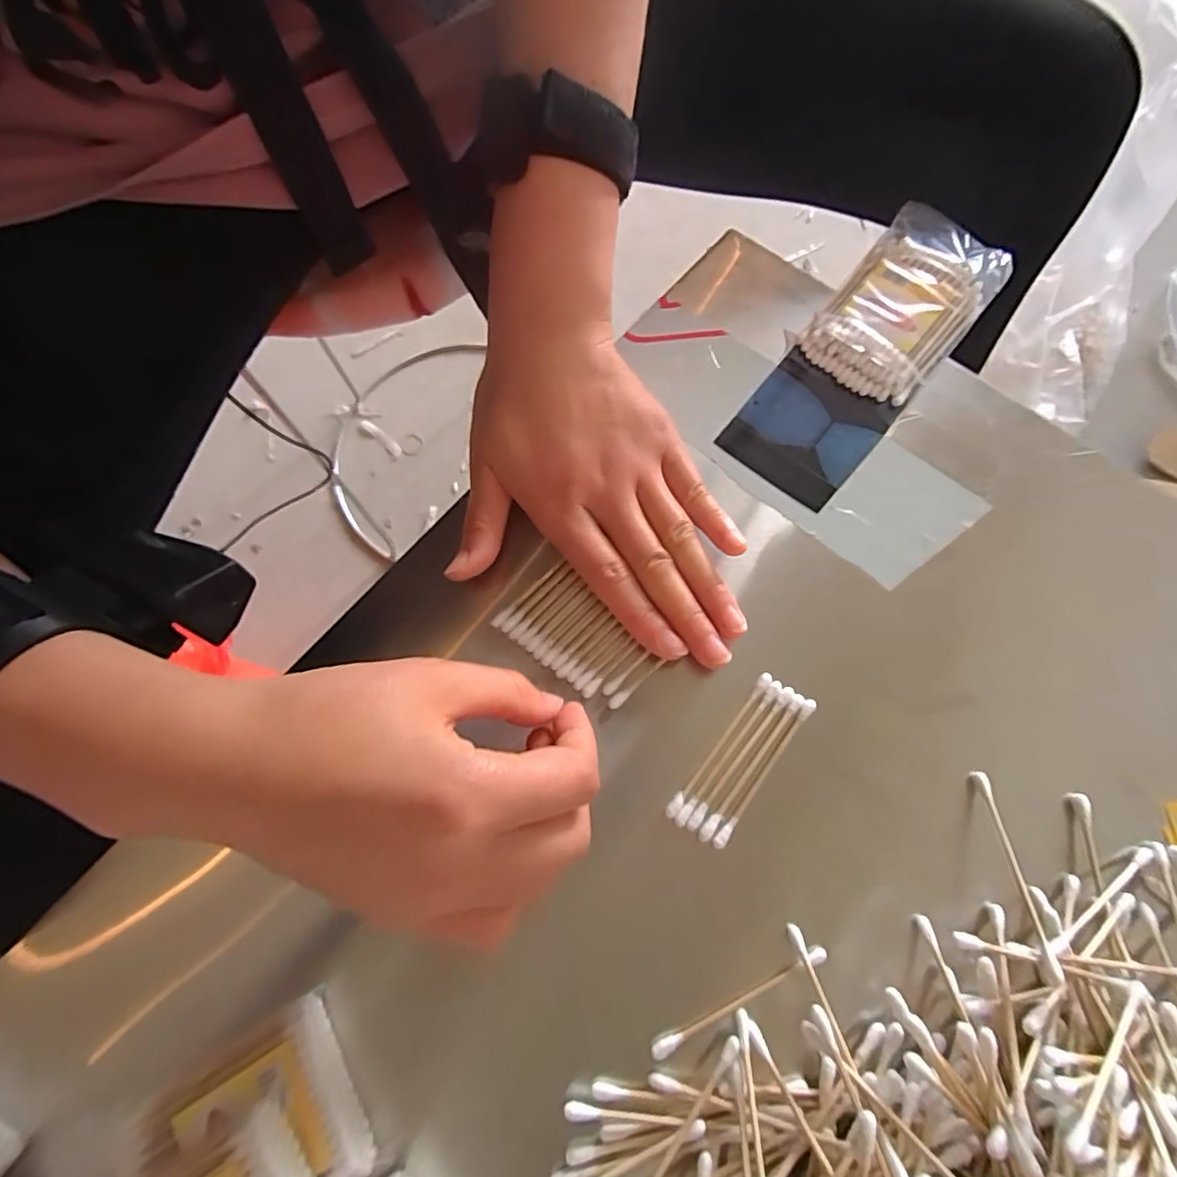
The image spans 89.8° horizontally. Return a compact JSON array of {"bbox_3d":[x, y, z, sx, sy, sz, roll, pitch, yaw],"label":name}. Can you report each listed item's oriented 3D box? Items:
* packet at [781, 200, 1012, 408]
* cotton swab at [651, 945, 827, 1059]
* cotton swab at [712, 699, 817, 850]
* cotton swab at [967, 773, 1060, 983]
[{"bbox_3d":[0.163,-0.147,0.303,0.064,0.021,0.110,41,76,14],"label":"packet"},{"bbox_3d":[0.056,0.151,0.217,0.072,0.005,0.006,-26,72,-8],"label":"cotton swab"},{"bbox_3d":[0.072,0.074,0.238,0.005,0.004,0.070,36,75,12],"label":"cotton swab"},{"bbox_3d":[0.156,0.103,0.217,0.006,0.006,0.072,3,50,2],"label":"cotton swab"}]

